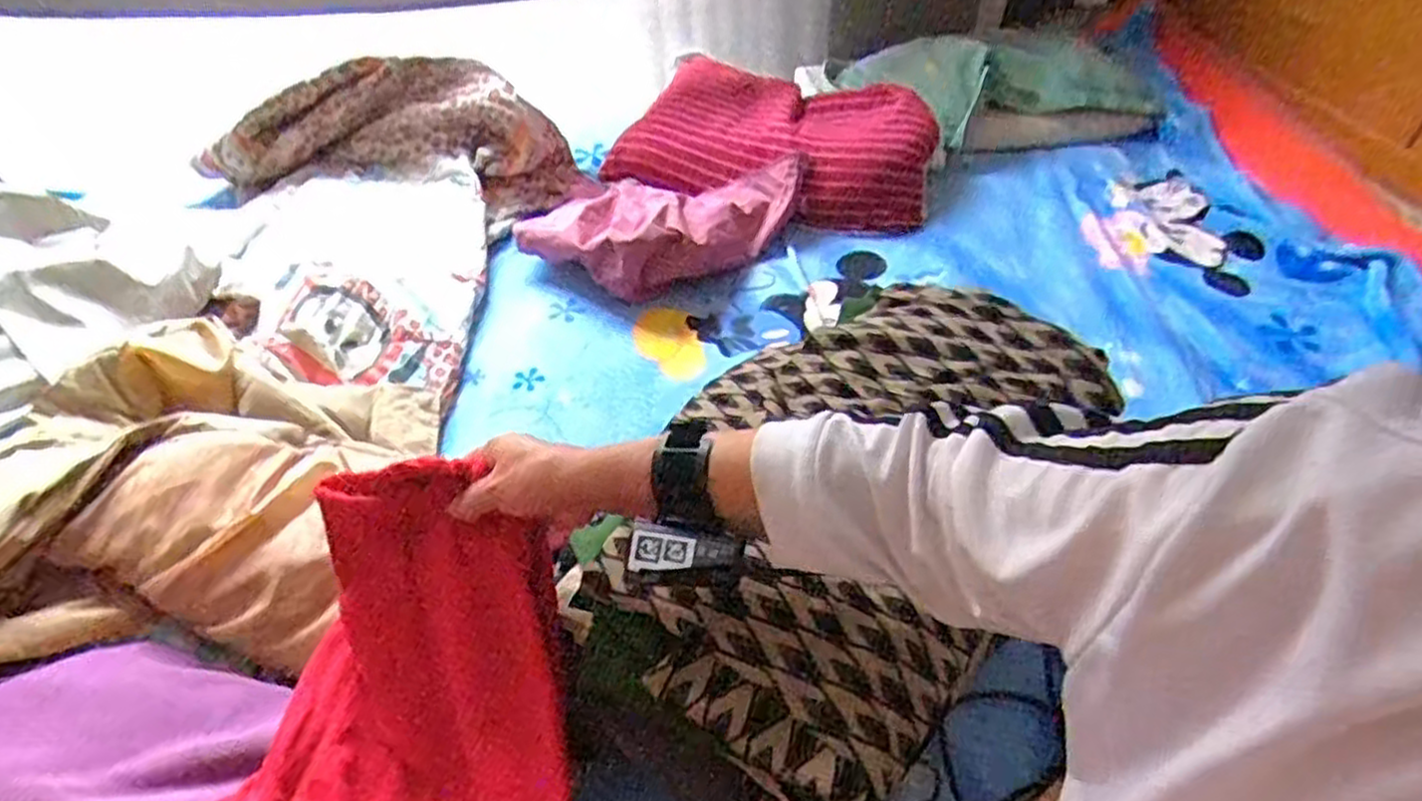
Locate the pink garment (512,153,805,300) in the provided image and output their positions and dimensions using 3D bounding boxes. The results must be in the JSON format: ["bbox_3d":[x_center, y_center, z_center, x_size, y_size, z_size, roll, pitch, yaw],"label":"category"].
[{"bbox_3d":[-0.072,-0.231,1.036,0.339,0.087,0.239,8,48,10],"label":"pink garment"}]

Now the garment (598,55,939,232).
[{"bbox_3d":[0.094,-0.383,1.132,0.420,0.112,0.265,21,51,21],"label":"garment"}]

